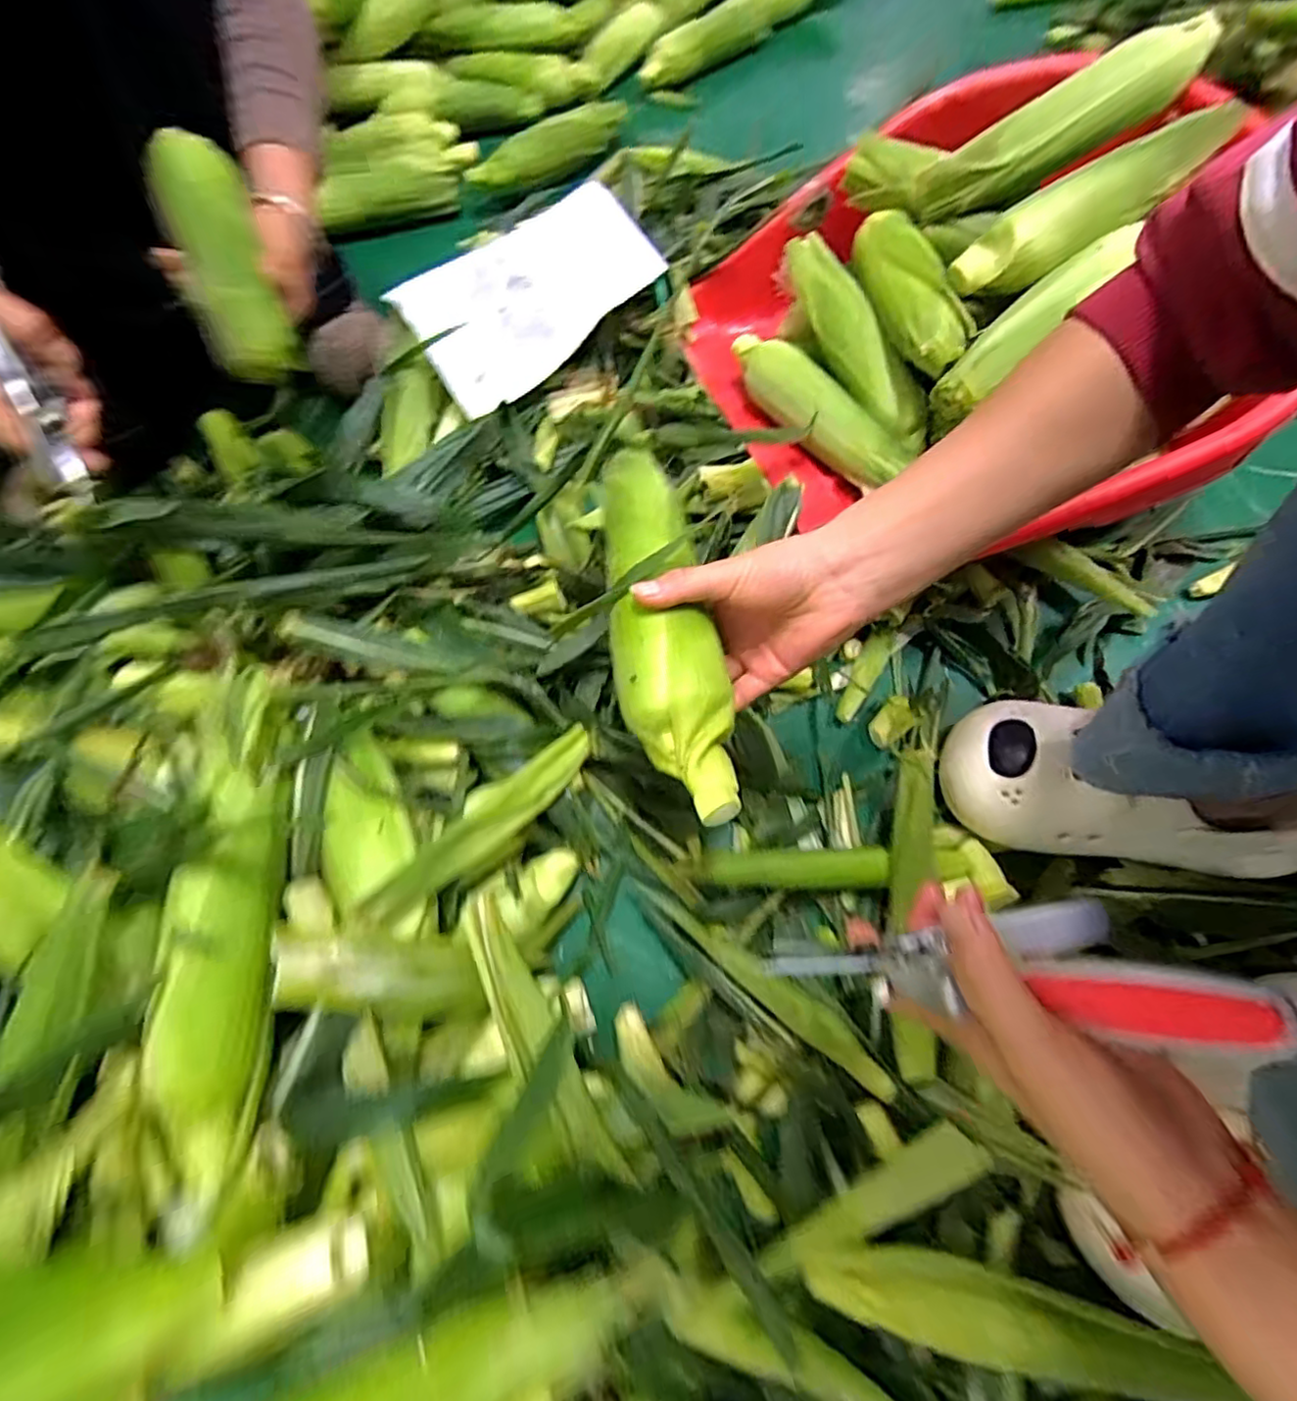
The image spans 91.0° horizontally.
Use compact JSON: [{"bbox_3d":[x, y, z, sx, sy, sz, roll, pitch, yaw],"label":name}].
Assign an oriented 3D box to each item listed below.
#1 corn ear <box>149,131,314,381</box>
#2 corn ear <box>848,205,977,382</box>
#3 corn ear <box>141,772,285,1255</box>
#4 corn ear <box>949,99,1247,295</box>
[{"bbox_3d":[-0.328,-0.345,0.488,0.069,0.053,0.237,-28,68,-9],"label":"corn ear"},{"bbox_3d":[0.220,-0.352,0.549,0.053,0.043,0.203,-14,67,-3],"label":"corn ear"},{"bbox_3d":[-0.236,0.150,0.352,0.058,0.040,0.227,-11,67,-2],"label":"corn ear"},{"bbox_3d":[0.347,-0.391,0.496,0.227,0.043,0.044,-29,68,6],"label":"corn ear"}]

